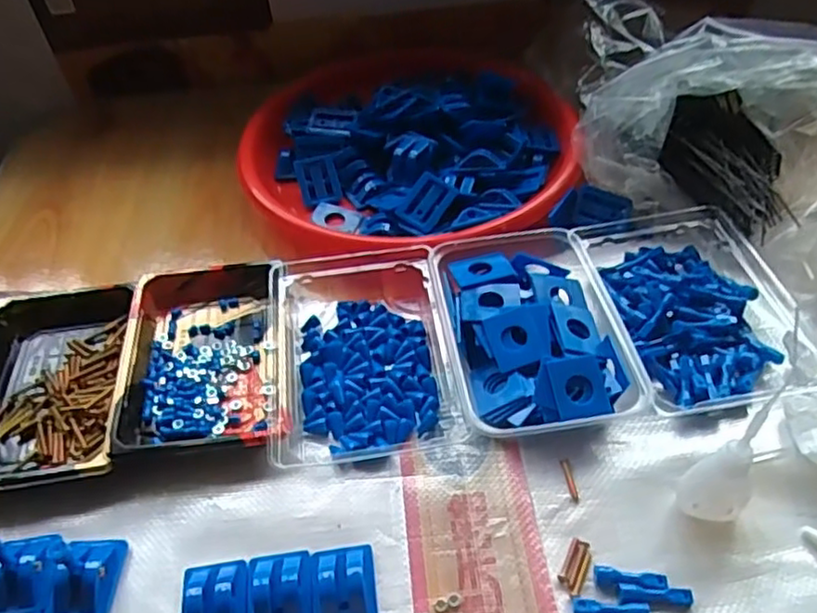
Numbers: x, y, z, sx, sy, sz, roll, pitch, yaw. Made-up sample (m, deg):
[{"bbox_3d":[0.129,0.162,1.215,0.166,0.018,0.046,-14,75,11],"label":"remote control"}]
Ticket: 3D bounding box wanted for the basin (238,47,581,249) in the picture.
[{"bbox_3d":[0.001,-0.152,0.613,0.282,0.060,0.282,-2,46,2],"label":"basin"}]

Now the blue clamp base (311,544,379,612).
[{"bbox_3d":[-0.034,0.149,0.357,0.033,0.015,0.044,-7,46,-2],"label":"blue clamp base"}]

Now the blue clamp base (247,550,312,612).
[{"bbox_3d":[-0.068,0.152,0.358,0.034,0.013,0.044,-7,46,-3],"label":"blue clamp base"}]

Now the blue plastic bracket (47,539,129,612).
[{"bbox_3d":[-0.177,0.145,0.362,0.035,0.021,0.043,-3,46,2],"label":"blue plastic bracket"}]

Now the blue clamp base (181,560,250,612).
[{"bbox_3d":[-0.102,0.155,0.352,0.037,0.013,0.043,-8,46,-4],"label":"blue clamp base"}]

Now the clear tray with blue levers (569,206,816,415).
[{"bbox_3d":[0.188,-0.009,0.468,0.120,0.036,0.184,-8,46,-3],"label":"clear tray with blue levers"}]

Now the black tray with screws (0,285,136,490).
[{"bbox_3d":[-0.246,0.050,0.455,0.110,0.022,0.161,-8,46,-3],"label":"black tray with screws"}]

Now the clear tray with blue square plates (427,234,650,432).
[{"bbox_3d":[0.079,0.015,0.453,0.107,0.037,0.166,-8,46,-3],"label":"clear tray with blue square plates"}]

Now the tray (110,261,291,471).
[{"bbox_3d":[-0.139,0.029,0.461,0.107,0.032,0.162,-7,46,-2],"label":"tray"}]

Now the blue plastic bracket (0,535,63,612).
[{"bbox_3d":[-0.211,0.139,0.356,0.037,0.041,0.042,-8,46,-3],"label":"blue plastic bracket"}]

